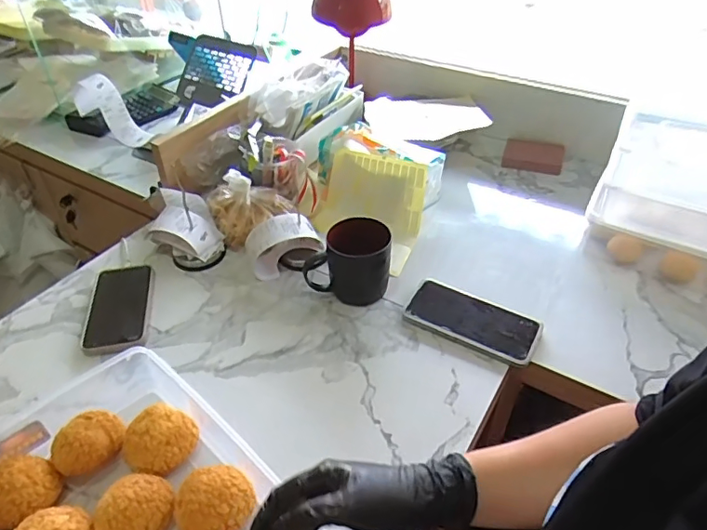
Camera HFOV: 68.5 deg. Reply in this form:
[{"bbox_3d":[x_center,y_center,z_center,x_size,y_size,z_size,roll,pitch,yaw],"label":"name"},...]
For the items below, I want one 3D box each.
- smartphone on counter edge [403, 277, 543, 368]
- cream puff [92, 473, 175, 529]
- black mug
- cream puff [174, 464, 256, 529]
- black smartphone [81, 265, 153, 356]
[{"bbox_3d":[0.151,0.071,0.670,0.168,0.013,0.082,22,48,23],"label":"smartphone on counter edge"},{"bbox_3d":[-0.200,0.227,0.476,0.056,0.039,0.067,20,47,21],"label":"cream puff"},{"bbox_3d":[-0.008,-0.008,0.699,0.112,0.090,0.072,8,44,10],"label":"black mug"},{"bbox_3d":[-0.129,0.221,0.482,0.069,0.039,0.062,-24,48,-22],"label":"cream puff"},{"bbox_3d":[-0.317,0.052,0.698,0.081,0.014,0.163,-8,44,-7],"label":"black smartphone"}]

